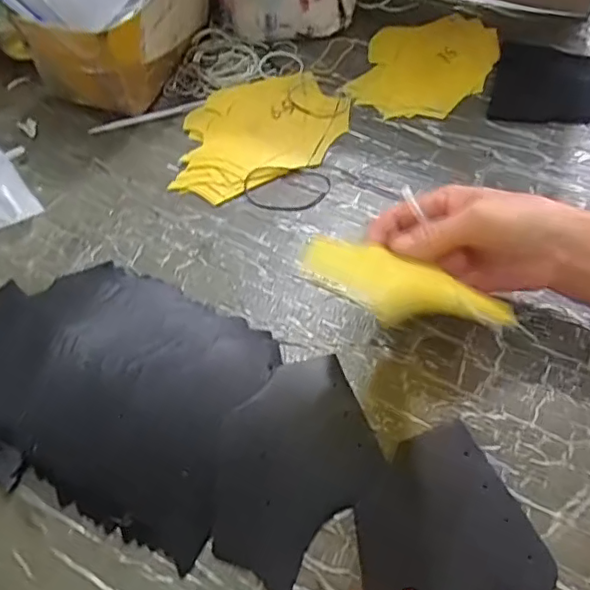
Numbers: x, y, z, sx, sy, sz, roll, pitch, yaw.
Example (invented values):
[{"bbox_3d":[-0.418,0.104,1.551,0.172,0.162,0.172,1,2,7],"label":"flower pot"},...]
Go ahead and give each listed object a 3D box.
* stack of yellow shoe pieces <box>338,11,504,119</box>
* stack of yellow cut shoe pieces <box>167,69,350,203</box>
[{"bbox_3d":[0.123,-0.217,0.536,0.111,0.007,0.146,22,63,16],"label":"stack of yellow shoe pieces"},{"bbox_3d":[-0.034,-0.145,0.507,0.160,0.009,0.115,-23,60,-9],"label":"stack of yellow cut shoe pieces"}]

